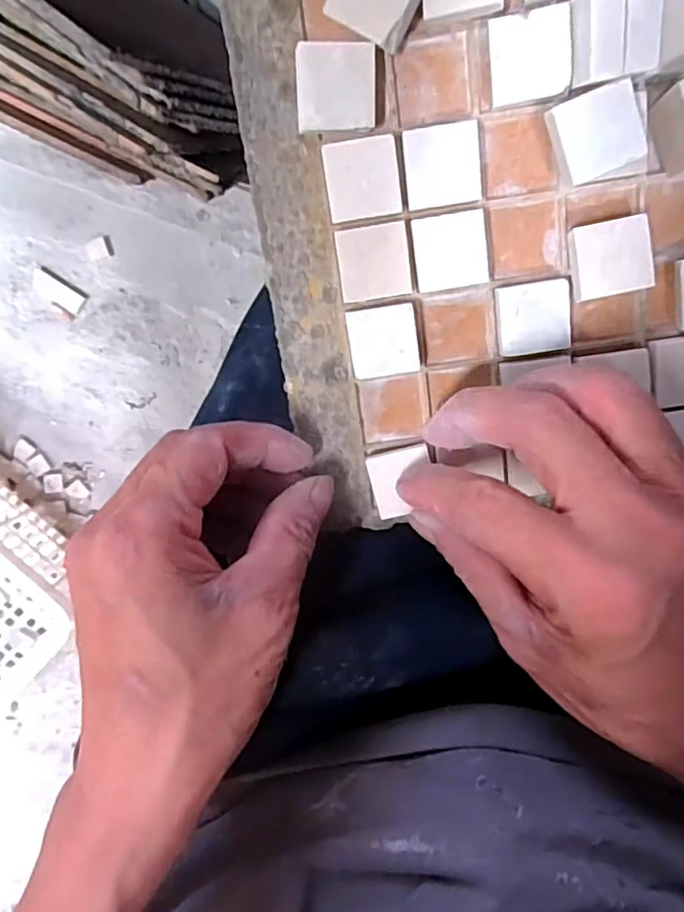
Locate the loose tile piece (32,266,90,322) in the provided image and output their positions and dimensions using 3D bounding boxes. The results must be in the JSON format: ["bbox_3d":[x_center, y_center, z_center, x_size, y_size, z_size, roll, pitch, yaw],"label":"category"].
[{"bbox_3d":[-0.384,-0.222,0.834,0.078,0.007,0.041,37,92,-7],"label":"loose tile piece"}]

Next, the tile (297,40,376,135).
[{"bbox_3d":[-0.002,-0.122,0.205,0.026,0.006,0.026,-2,96,-4],"label":"tile"}]

